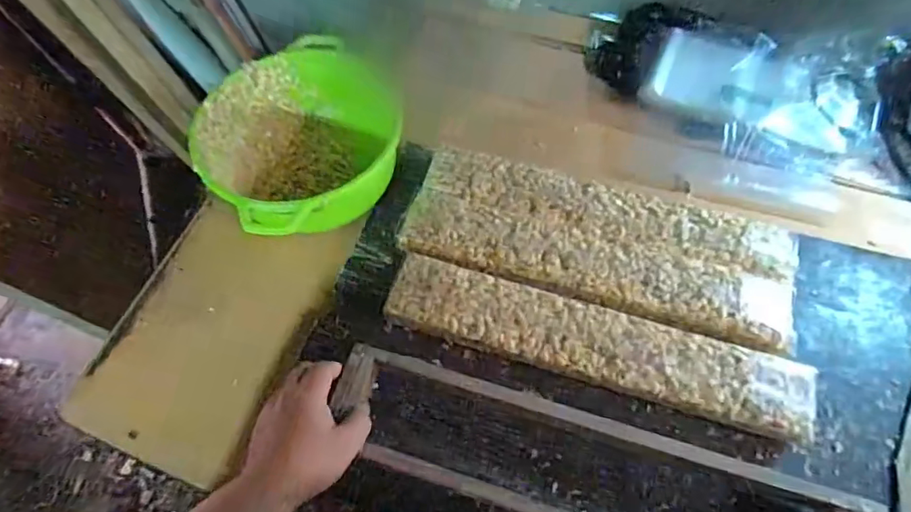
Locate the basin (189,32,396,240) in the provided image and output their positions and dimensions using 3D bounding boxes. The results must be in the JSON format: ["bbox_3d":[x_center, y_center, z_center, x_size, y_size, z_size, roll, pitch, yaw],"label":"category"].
[{"bbox_3d":[-0.161,-0.123,0.577,0.189,0.092,0.232,33,68,20],"label":"basin"}]

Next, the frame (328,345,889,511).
[{"bbox_3d":[0.101,0.169,0.422,0.414,0.049,0.102,15,60,8],"label":"frame"}]

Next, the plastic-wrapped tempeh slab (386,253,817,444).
[{"bbox_3d":[0.119,0.077,0.472,0.366,0.035,0.065,15,63,12],"label":"plastic-wrapped tempeh slab"}]

